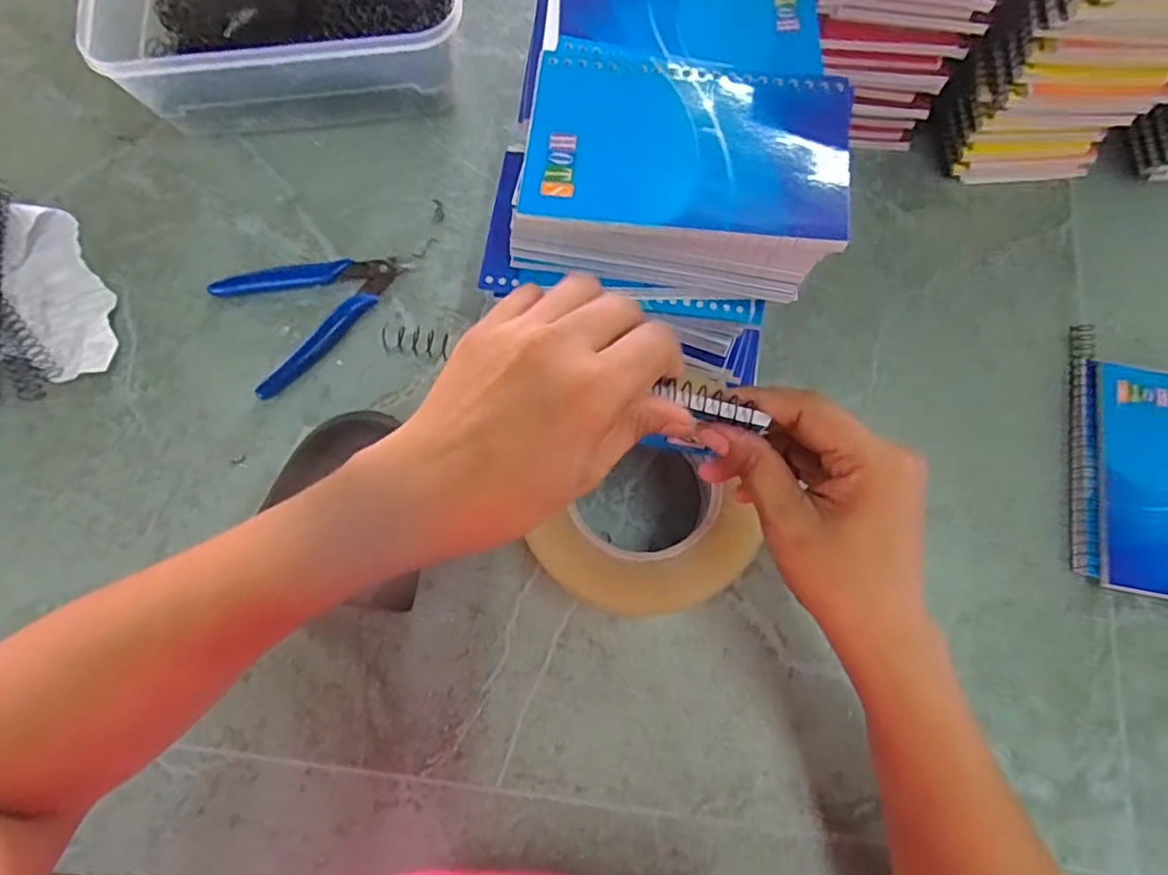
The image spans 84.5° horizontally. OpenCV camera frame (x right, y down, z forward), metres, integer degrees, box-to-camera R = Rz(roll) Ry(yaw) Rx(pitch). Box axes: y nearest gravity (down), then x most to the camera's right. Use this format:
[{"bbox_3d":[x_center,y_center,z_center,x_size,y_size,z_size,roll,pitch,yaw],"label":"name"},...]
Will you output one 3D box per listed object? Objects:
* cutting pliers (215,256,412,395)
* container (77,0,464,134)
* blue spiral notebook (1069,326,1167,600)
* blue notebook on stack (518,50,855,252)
[{"bbox_3d":[-0.180,-0.093,0.413,0.117,0.011,0.086,-42,77,-11],"label":"cutting pliers"},{"bbox_3d":[-0.201,-0.292,0.439,0.241,0.079,0.184,-3,73,0],"label":"container"},{"bbox_3d":[0.328,0.025,0.365,0.097,0.016,0.156,12,73,5],"label":"blue spiral notebook"},{"bbox_3d":[0.043,-0.121,0.265,0.129,0.004,0.078,7,73,3],"label":"blue notebook on stack"}]

